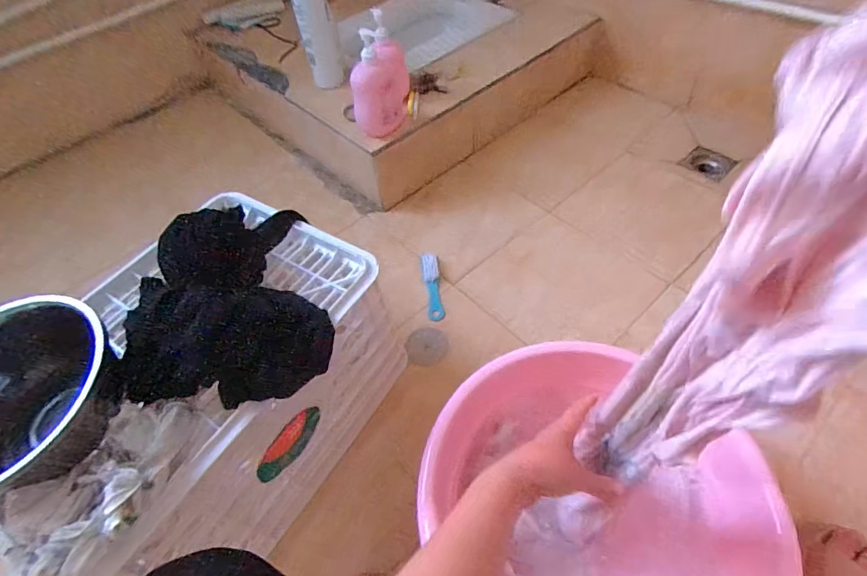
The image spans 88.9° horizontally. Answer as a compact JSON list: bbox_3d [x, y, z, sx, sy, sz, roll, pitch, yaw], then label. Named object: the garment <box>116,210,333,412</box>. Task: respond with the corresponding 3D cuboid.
[{"bbox_3d":[-0.229,-0.007,0.542,0.193,0.089,0.285,-9,53,2],"label":"garment"}]

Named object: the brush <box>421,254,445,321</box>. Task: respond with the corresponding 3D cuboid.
[{"bbox_3d":[-0.001,-0.005,0.867,0.036,0.019,0.153,-8,53,3],"label":"brush"}]

